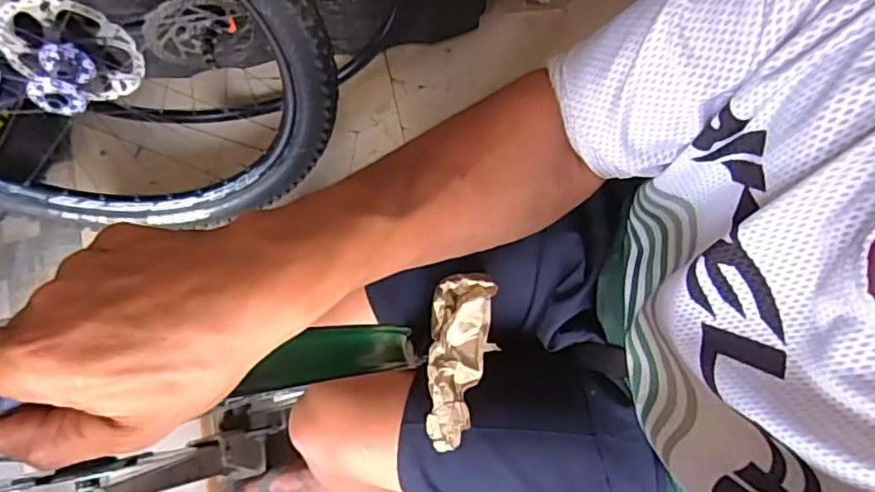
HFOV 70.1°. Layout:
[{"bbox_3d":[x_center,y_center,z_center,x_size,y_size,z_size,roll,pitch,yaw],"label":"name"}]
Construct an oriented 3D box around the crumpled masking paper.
[{"bbox_3d":[0.021,0.098,0.534,0.056,0.036,0.146,5,78,0],"label":"crumpled masking paper"}]

